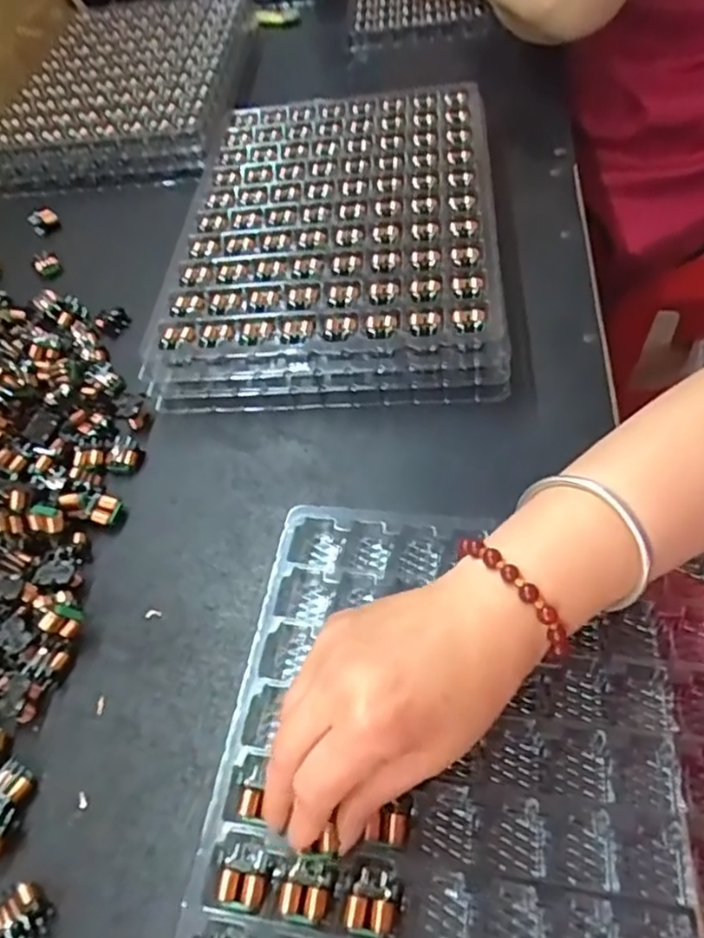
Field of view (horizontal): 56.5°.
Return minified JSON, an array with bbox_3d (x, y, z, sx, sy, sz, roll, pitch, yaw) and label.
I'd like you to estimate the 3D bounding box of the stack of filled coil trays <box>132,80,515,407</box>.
[{"bbox_3d":[-0.011,-0.202,0.528,0.244,0.046,0.354,0,54,6],"label":"stack of filled coil trays"}]

